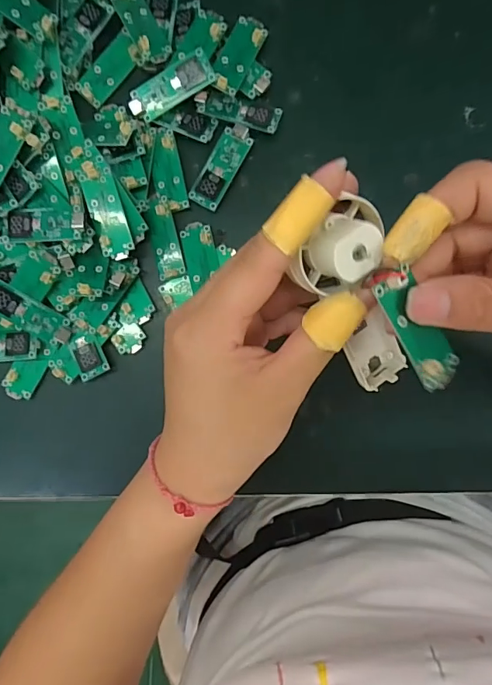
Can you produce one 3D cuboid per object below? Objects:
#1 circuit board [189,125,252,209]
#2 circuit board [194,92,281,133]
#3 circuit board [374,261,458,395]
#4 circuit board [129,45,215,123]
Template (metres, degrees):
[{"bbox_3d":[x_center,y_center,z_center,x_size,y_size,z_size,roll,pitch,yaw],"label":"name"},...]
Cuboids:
[{"bbox_3d":[-0.014,-0.103,0.265,0.019,0.005,0.050,30,91,0],"label":"circuit board"},{"bbox_3d":[-0.005,-0.135,0.265,0.050,0.005,0.016,14,91,0],"label":"circuit board"},{"bbox_3d":[0.067,-0.003,0.170,0.019,0.004,0.050,-37,110,-12],"label":"circuit board"},{"bbox_3d":[-0.043,-0.146,0.257,0.050,0.005,0.019,-27,104,10],"label":"circuit board"}]

